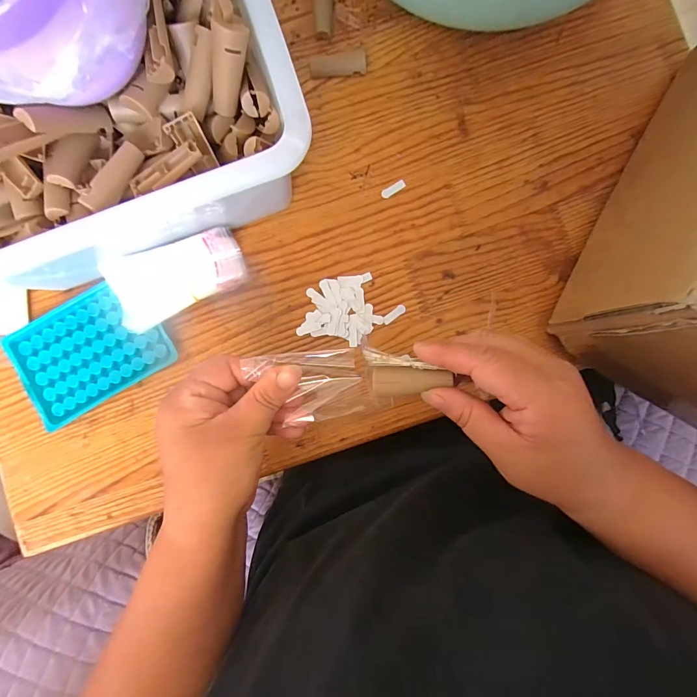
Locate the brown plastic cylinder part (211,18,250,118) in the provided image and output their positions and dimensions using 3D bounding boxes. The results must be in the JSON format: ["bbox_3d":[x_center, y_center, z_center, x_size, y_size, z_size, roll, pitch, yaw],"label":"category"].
[{"bbox_3d":[-0.075,-0.175,0.240,0.018,0.050,0.016,32,45,5],"label":"brown plastic cylinder part"}]

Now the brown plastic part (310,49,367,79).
[{"bbox_3d":[-0.009,-0.251,0.334,0.050,0.010,0.018,-2,88,2],"label":"brown plastic part"}]

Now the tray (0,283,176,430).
[{"bbox_3d":[-0.229,0.000,0.337,0.128,0.015,0.095,-32,87,1],"label":"tray"}]

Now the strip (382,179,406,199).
[{"bbox_3d":[0.040,-0.141,0.335,0.023,0.004,0.008,-31,86,1],"label":"strip"}]

